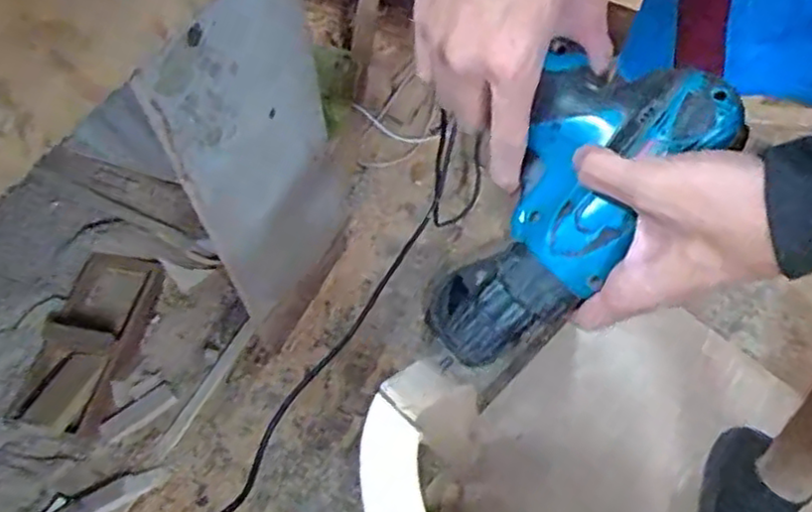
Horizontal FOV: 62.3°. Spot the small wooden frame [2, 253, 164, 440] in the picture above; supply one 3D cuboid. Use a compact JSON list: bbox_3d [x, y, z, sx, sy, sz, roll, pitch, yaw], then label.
[{"bbox_3d":[-0.418,0.113,0.896,0.120,0.030,0.245,6,60,6],"label":"small wooden frame"}]

